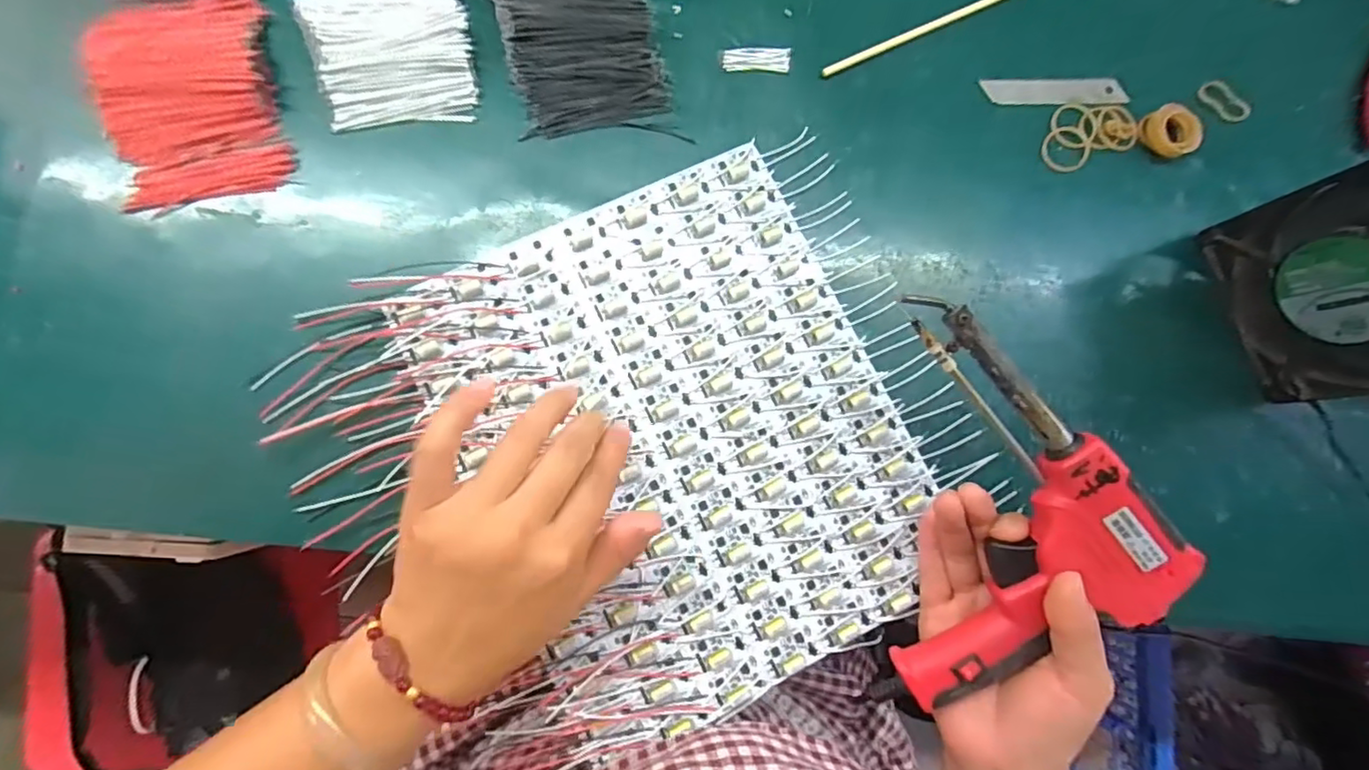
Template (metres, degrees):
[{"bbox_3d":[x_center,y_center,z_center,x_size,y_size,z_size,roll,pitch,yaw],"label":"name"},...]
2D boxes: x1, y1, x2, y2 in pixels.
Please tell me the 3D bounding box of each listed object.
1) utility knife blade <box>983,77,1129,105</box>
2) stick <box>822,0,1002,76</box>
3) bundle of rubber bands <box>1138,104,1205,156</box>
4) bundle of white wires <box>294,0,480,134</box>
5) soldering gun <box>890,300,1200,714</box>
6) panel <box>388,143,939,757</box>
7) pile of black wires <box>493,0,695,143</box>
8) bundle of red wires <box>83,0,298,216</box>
[{"bbox_3d":[0.247,-0.197,0.407,0.096,0.004,0.021,-1,79,-3],"label":"utility knife blade"},{"bbox_3d":[0.175,-0.243,0.402,0.189,0.008,0.006,-26,86,-9],"label":"stick"},{"bbox_3d":[0.324,-0.169,0.405,0.035,0.019,0.035,1,83,-6],"label":"bundle of rubber bands"},{"bbox_3d":[-0.175,-0.210,0.362,0.090,0.019,0.106,-9,84,-7],"label":"bundle of white wires"},{"bbox_3d":[0.175,0.058,0.309,0.127,0.040,0.197,-1,94,11],"label":"soldering gun"},{"bbox_3d":[0.002,0.027,0.349,0.245,0.014,0.284,-25,86,-8],"label":"panel"},{"bbox_3d":[-0.064,-0.219,0.374,0.093,0.016,0.128,-11,84,-7],"label":"pile of black wires"},{"bbox_3d":[-0.282,-0.166,0.343,0.087,0.024,0.121,-11,85,-9],"label":"bundle of red wires"}]

